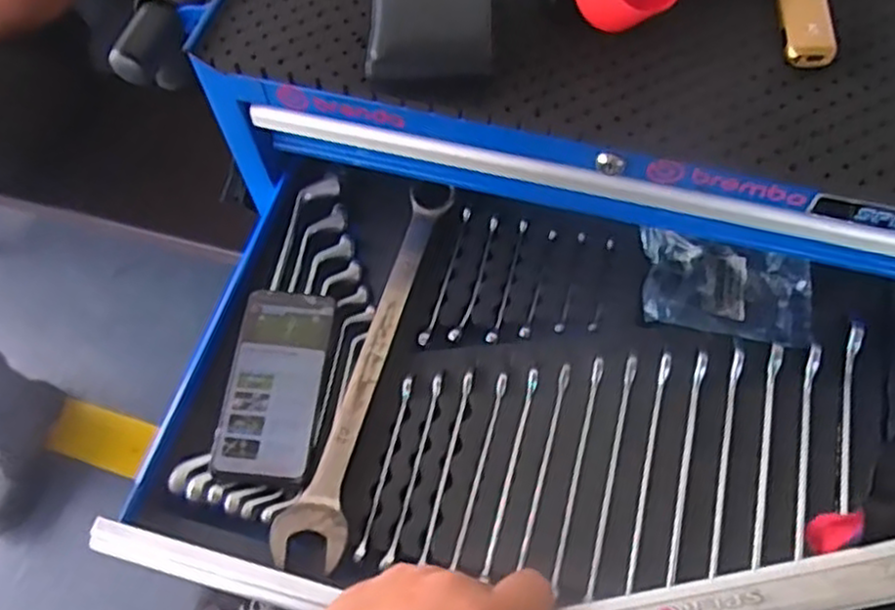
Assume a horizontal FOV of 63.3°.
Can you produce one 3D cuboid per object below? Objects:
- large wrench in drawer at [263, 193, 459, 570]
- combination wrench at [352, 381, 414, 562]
[{"bbox_3d":[-0.059,0.042,0.602,0.052,0.013,0.343,15,64,9],"label":"large wrench in drawer"},{"bbox_3d":[-0.048,0.125,0.568,0.008,0.013,0.145,12,63,8],"label":"combination wrench"}]

